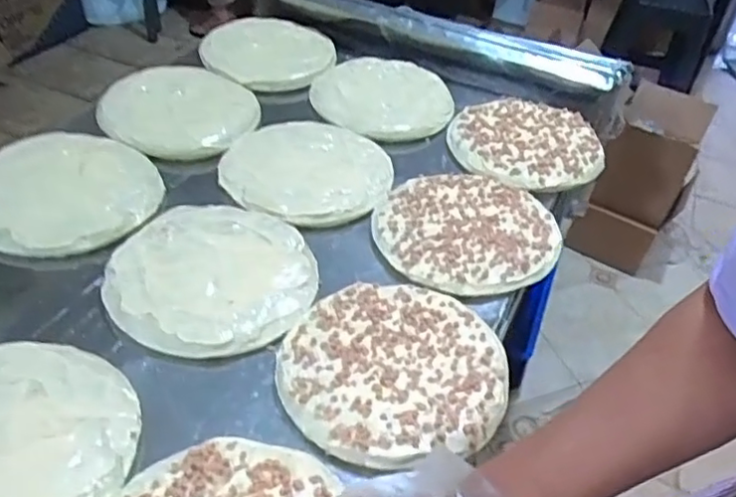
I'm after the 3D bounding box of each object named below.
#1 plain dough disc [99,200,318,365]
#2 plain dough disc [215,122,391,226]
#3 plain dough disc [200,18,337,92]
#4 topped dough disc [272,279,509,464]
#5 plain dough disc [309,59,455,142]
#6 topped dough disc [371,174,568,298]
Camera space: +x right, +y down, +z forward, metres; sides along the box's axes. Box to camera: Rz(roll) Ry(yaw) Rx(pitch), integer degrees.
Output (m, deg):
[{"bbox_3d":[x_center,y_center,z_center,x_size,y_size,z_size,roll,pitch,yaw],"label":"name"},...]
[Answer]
[{"bbox_3d":[-0.152,0.023,0.623,0.194,0.019,0.189,6,40,-5],"label":"plain dough disc"},{"bbox_3d":[-0.072,-0.095,0.770,0.202,0.016,0.182,-2,41,-15],"label":"plain dough disc"},{"bbox_3d":[-0.150,-0.304,0.965,0.202,0.026,0.170,-1,41,-14],"label":"plain dough disc"},{"bbox_3d":[0.022,0.097,0.554,0.195,0.014,0.183,6,40,-5],"label":"topped dough disc"},{"bbox_3d":[0.022,-0.221,0.906,0.195,0.015,0.200,6,40,-5],"label":"plain dough disc"},{"bbox_3d":[0.111,-0.023,0.707,0.199,0.014,0.185,6,40,-5],"label":"topped dough disc"}]

